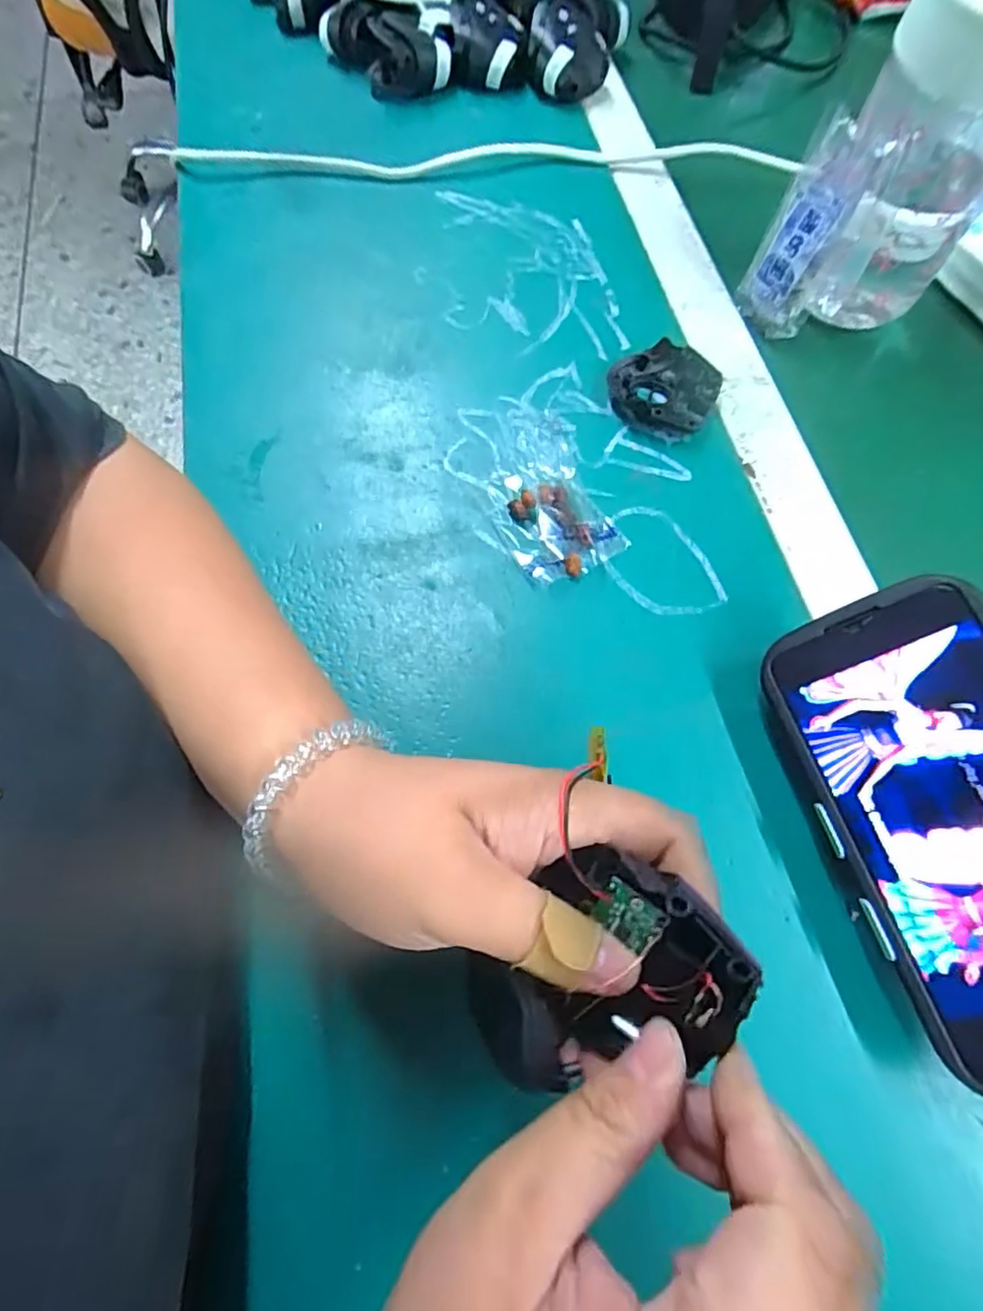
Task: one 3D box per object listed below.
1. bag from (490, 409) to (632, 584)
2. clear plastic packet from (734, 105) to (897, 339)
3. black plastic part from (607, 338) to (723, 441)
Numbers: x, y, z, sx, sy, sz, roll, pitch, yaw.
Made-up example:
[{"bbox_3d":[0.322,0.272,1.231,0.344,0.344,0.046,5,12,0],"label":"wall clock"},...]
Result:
[{"bbox_3d":[0.027,-0.089,0.329,0.057,0.006,0.105,-18,68,-9],"label":"bag"},{"bbox_3d":[0.178,-0.236,0.349,0.045,0.098,0.023,32,48,12],"label":"clear plastic packet"},{"bbox_3d":[0.096,-0.151,0.350,0.059,0.016,0.052,21,69,8],"label":"black plastic part"}]

